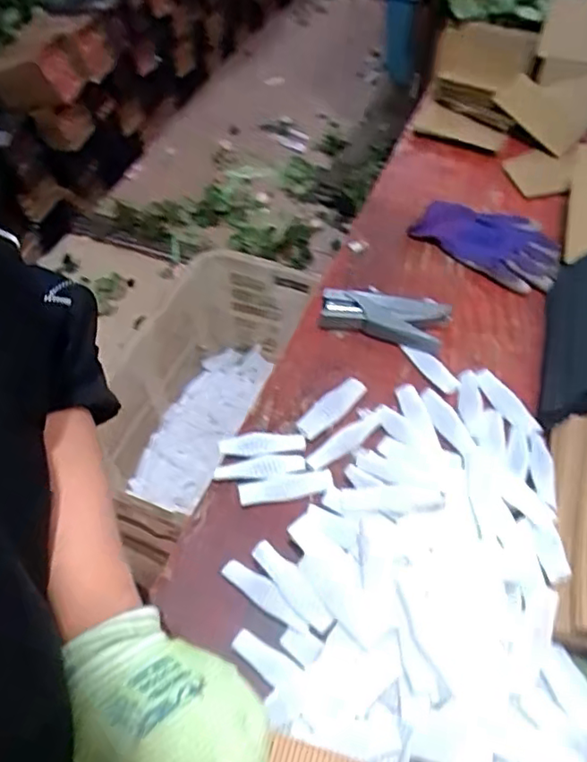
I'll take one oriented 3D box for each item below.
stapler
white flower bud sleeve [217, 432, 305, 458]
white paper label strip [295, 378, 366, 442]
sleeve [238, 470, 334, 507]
[{"bbox_3d":[0.105,-0.075,0.707,0.141,0.031,0.060,14,55,12],"label":"stapler"},{"bbox_3d":[-0.032,0.068,0.615,0.086,0.023,0.025,-1,51,5],"label":"white flower bud sleeve"},{"bbox_3d":[0.040,0.028,0.651,0.087,0.010,0.032,-35,56,-20],"label":"white paper label strip"},{"bbox_3d":[-0.007,0.105,0.586,0.089,0.012,0.024,-10,51,-2],"label":"sleeve"}]

